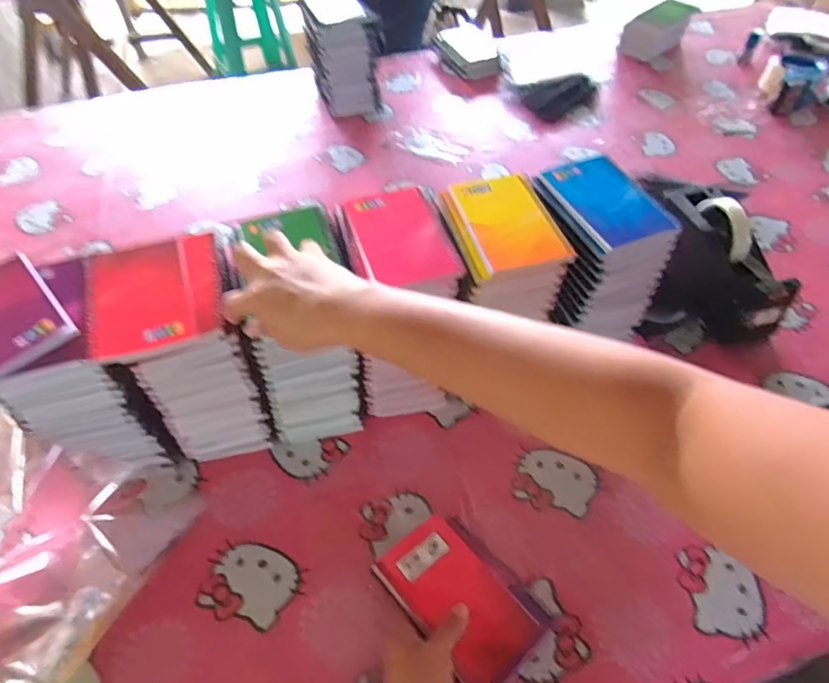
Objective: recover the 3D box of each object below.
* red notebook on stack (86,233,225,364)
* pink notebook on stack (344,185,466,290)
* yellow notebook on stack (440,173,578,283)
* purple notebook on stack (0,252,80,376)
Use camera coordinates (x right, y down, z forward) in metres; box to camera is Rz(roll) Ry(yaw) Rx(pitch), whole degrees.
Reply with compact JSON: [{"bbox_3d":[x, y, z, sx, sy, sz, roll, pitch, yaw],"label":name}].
[{"bbox_3d":[-0.229,-0.044,0.463,0.108,0.015,0.128,-17,55,-13],"label":"red notebook on stack"},{"bbox_3d":[-0.011,-0.103,0.499,0.087,0.007,0.123,-14,54,-10],"label":"pink notebook on stack"},{"bbox_3d":[0.088,-0.119,0.514,0.100,0.012,0.131,-11,54,-9],"label":"yellow notebook on stack"},{"bbox_3d":[-0.348,-0.024,0.444,0.076,0.018,0.111,-36,61,-24],"label":"purple notebook on stack"}]

